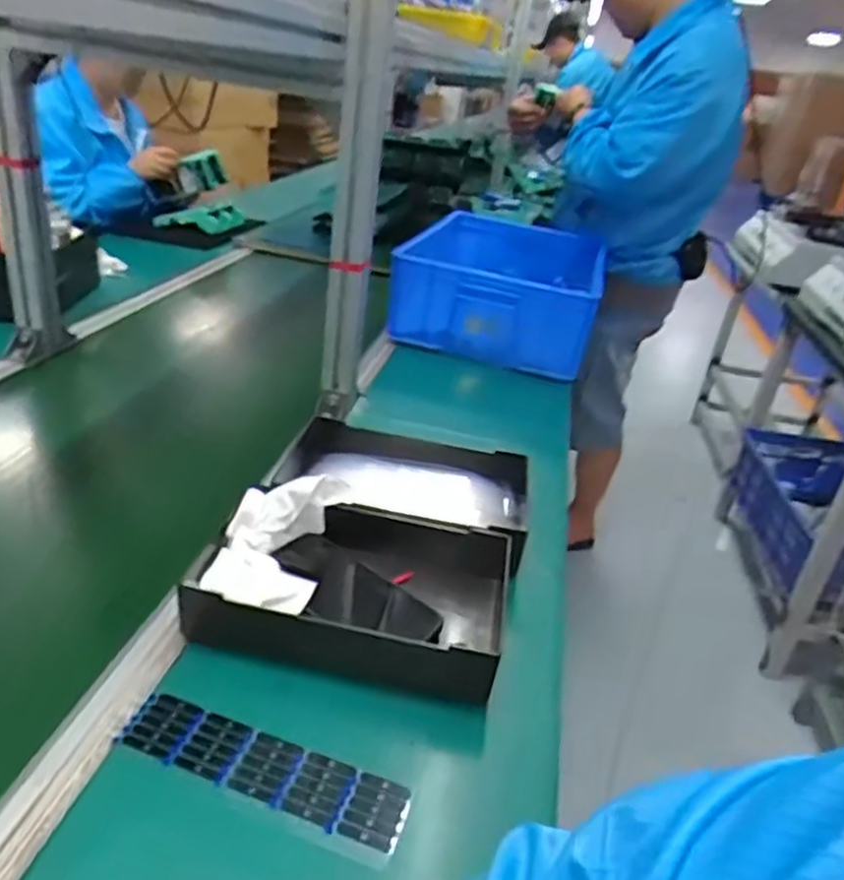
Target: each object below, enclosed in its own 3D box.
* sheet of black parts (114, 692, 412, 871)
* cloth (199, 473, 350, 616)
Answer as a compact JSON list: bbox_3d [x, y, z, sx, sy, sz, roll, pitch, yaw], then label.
[{"bbox_3d":[-0.106,0.219,0.472,0.197,0.008,0.053,15,27,14],"label":"sheet of black parts"},{"bbox_3d":[-0.126,0.088,0.625,0.089,0.058,0.146,9,27,2],"label":"cloth"}]

